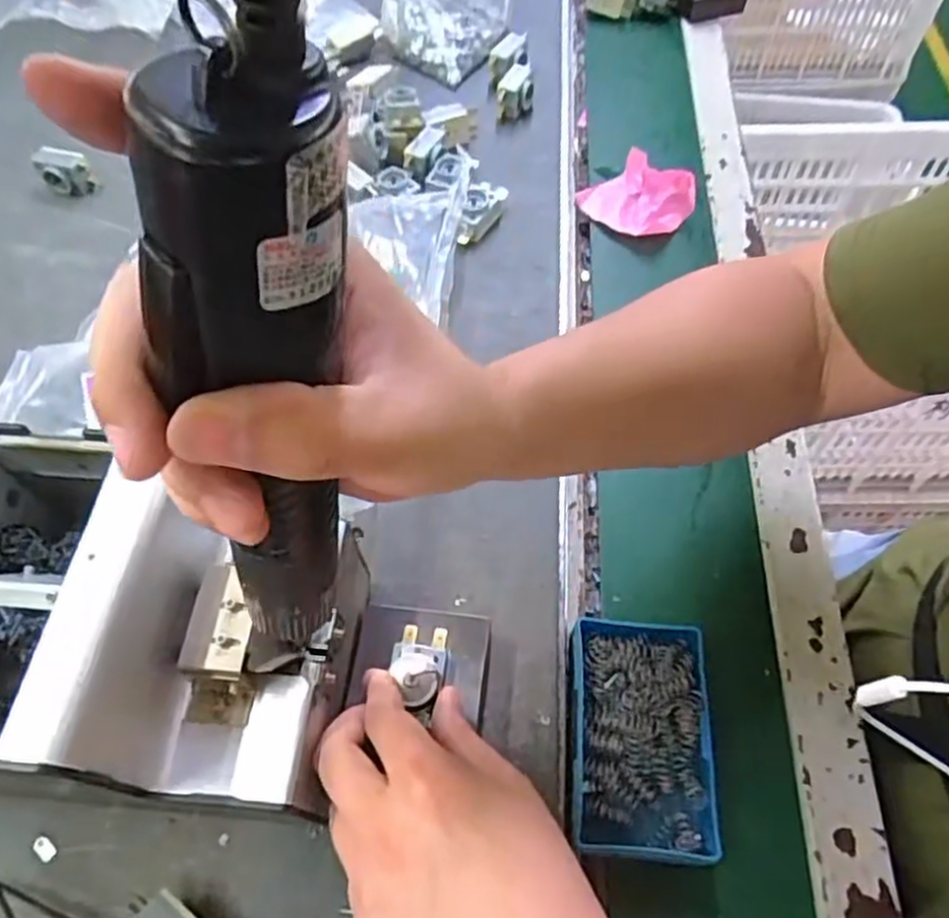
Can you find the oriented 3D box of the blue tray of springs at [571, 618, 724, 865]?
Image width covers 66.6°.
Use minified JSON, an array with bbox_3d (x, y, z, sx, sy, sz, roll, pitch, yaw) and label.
[{"bbox_3d":[0.086,0.146,0.383,0.070,0.031,0.115,3,59,2],"label":"blue tray of springs"}]

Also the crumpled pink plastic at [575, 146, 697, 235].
[{"bbox_3d":[0.137,-0.221,0.602,0.073,0.027,0.079,-36,65,-20],"label":"crumpled pink plastic"}]

